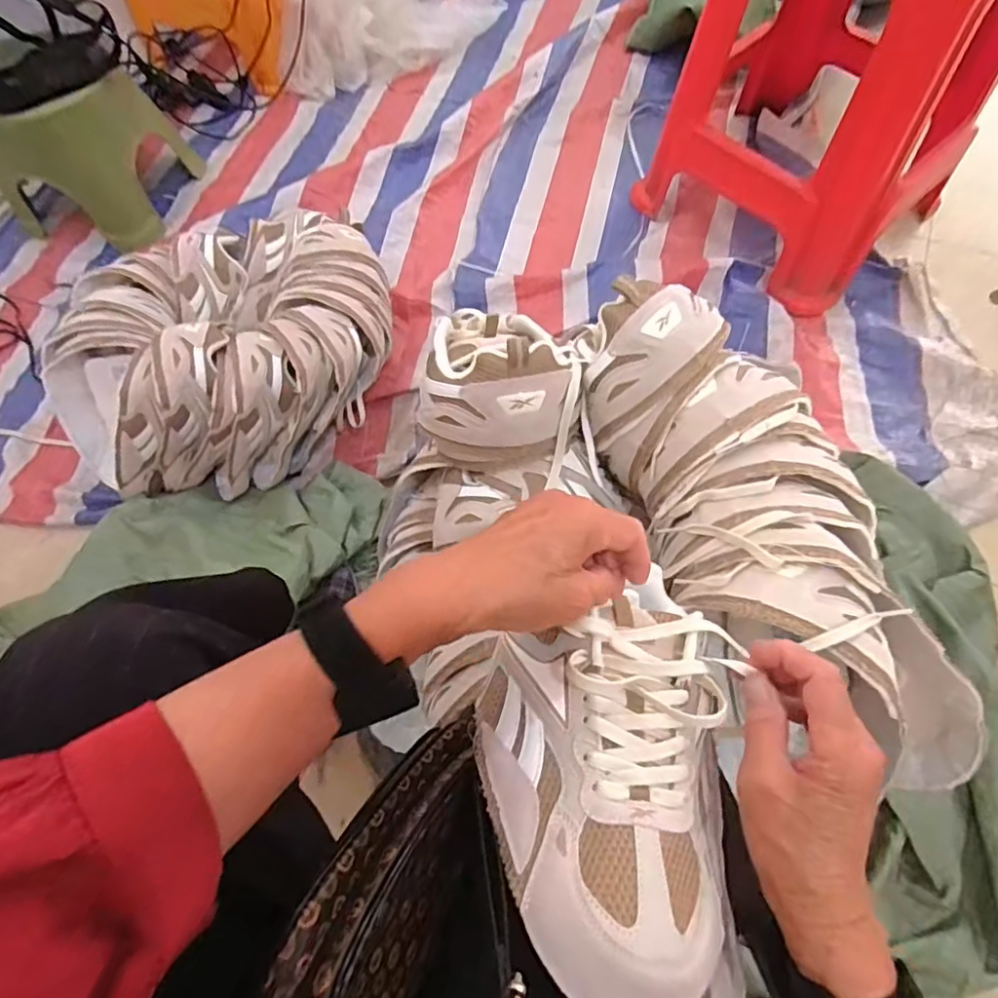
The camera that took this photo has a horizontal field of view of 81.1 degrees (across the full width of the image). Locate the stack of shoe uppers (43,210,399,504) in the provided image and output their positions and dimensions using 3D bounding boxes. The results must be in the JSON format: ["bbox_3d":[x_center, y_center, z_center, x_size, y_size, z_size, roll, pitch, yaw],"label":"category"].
[{"bbox_3d":[-0.394,-0.216,0.874,0.377,0.216,0.476,36,73,17],"label":"stack of shoe uppers"}]

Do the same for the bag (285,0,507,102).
[{"bbox_3d":[-0.240,-1.044,1.189,0.467,0.259,0.202,-35,69,-12],"label":"bag"}]

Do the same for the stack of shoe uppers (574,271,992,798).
[{"bbox_3d":[0.203,0.021,0.450,0.170,0.141,0.402,-18,67,-5],"label":"stack of shoe uppers"}]

